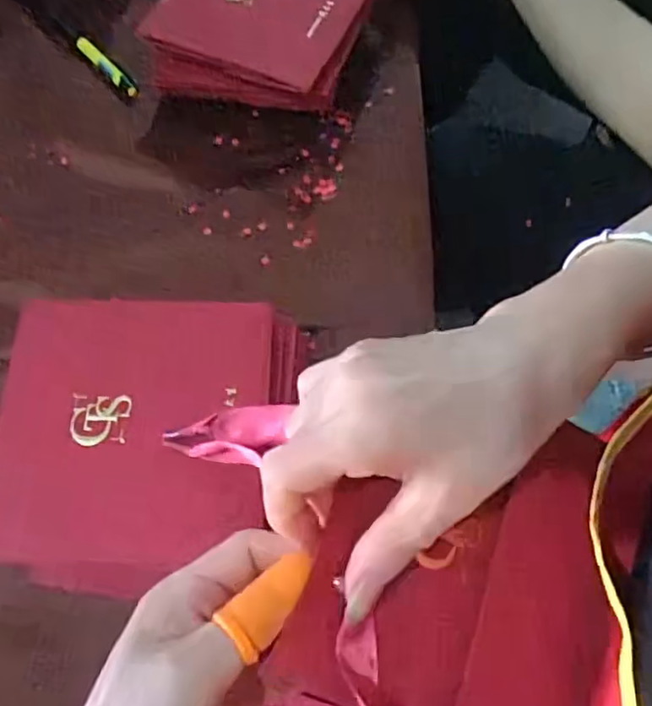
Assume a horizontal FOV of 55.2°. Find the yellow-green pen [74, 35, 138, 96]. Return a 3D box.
[{"bbox_3d":[-0.173,-0.228,0.494,0.011,0.009,0.075,-40,70,-16],"label":"yellow-green pen"}]

